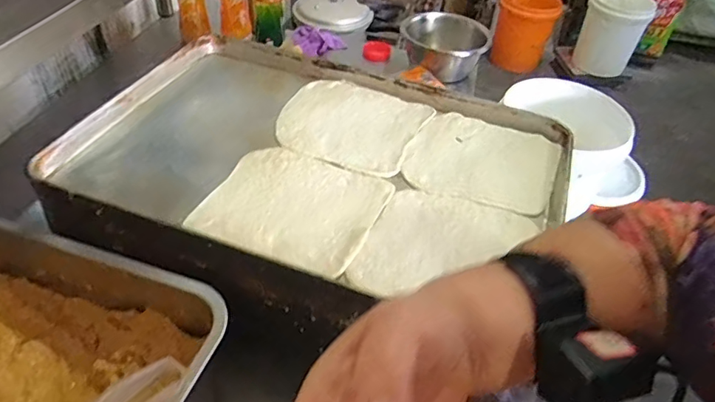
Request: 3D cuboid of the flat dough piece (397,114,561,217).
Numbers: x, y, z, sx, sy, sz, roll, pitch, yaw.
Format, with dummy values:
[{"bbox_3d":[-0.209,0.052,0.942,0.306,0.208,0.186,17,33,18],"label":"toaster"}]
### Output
[{"bbox_3d":[0.170,-0.057,0.711,0.190,0.007,0.183,16,44,12],"label":"flat dough piece"}]

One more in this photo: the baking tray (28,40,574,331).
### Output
[{"bbox_3d":[-0.045,-0.051,0.685,0.593,0.050,0.424,19,45,14],"label":"baking tray"}]

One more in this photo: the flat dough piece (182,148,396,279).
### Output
[{"bbox_3d":[-0.075,0.002,0.611,0.190,0.013,0.174,19,45,14],"label":"flat dough piece"}]

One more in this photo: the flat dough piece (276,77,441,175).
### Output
[{"bbox_3d":[-0.012,-0.114,0.752,0.194,0.009,0.188,19,45,14],"label":"flat dough piece"}]

